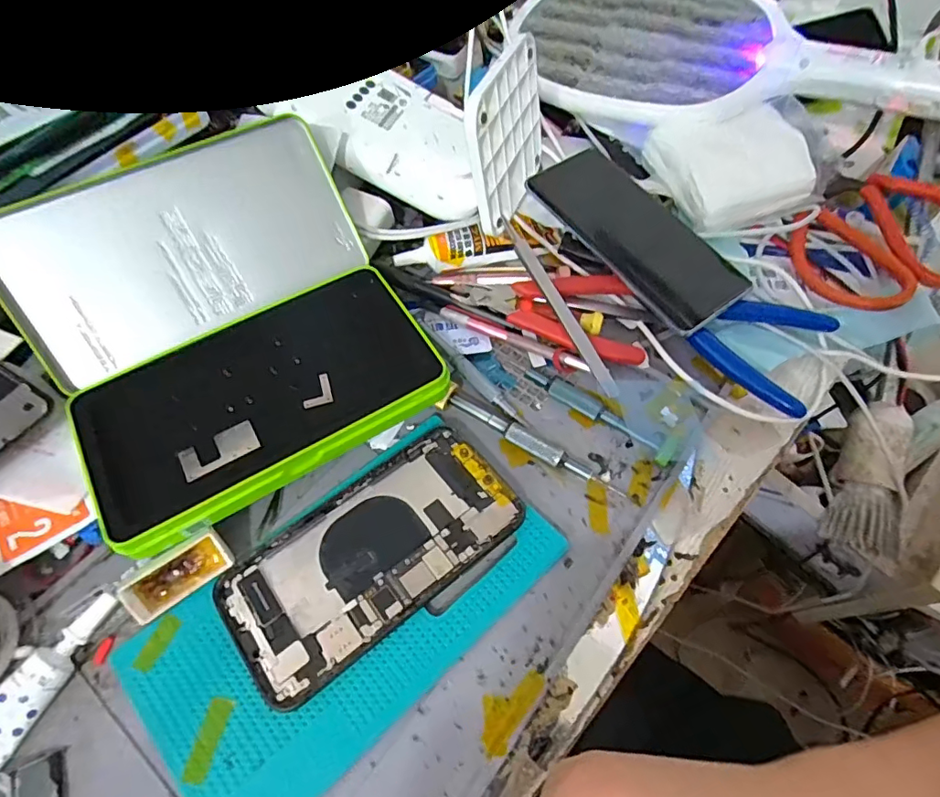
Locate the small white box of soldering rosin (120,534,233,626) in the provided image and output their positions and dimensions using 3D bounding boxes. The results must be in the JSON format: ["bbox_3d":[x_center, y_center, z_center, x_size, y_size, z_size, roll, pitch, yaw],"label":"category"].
[{"bbox_3d":[-0.143,0.087,0.262,0.048,0.010,0.023,-31,90,-25],"label":"small white box of soldering rosin"}]

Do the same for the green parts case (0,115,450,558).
[{"bbox_3d":[-0.139,-0.047,0.301,0.187,0.083,0.192,-28,62,-17],"label":"green parts case"}]

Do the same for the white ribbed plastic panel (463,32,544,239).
[{"bbox_3d":[0.026,-0.173,0.353,0.006,0.100,0.100,17,58,21],"label":"white ribbed plastic panel"}]

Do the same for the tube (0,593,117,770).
[{"bbox_3d":[-0.200,0.132,0.235,0.026,0.011,0.097,32,63,18],"label":"tube"}]

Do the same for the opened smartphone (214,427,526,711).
[{"bbox_3d":[-0.048,0.078,0.275,0.147,0.009,0.074,-34,64,-20],"label":"opened smartphone"}]

